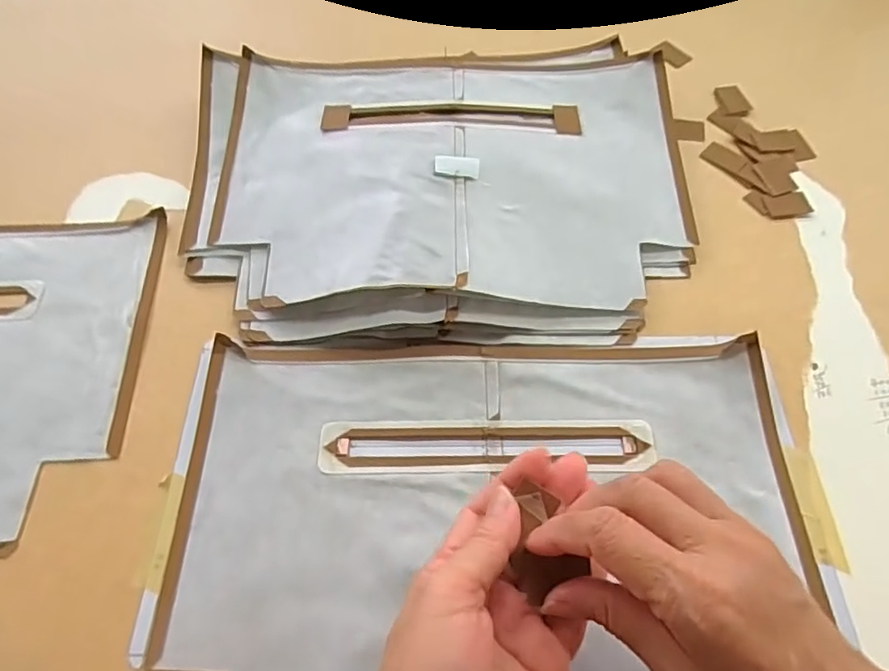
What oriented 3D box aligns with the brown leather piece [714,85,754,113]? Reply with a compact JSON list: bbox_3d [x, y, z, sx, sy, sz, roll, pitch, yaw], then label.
[{"bbox_3d":[0.244,-0.201,0.502,0.024,0.004,0.034,-10,63,-4],"label":"brown leather piece"}]

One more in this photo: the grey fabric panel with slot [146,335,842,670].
[{"bbox_3d":[0.026,0.111,0.331,0.351,0.012,0.240,-1,63,1],"label":"grey fabric panel with slot"}]

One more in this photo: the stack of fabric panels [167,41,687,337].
[{"bbox_3d":[-0.005,-0.118,0.440,0.364,0.031,0.262,-3,63,0],"label":"stack of fabric panels"}]

